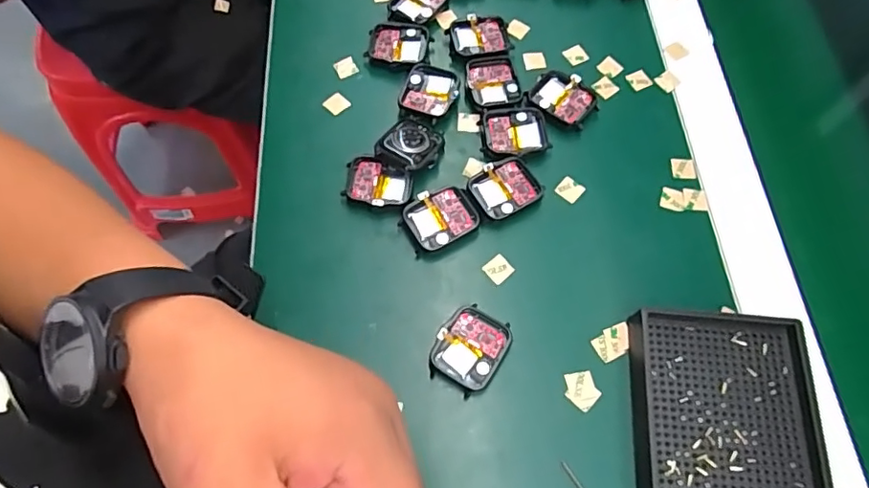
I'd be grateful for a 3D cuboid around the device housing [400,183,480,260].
[{"bbox_3d":[0.004,-0.016,0.357,0.047,0.012,0.035,-27,68,-11],"label":"device housing"}]

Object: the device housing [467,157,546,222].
[{"bbox_3d":[0.046,-0.036,0.365,0.044,0.008,0.037,-26,68,-10],"label":"device housing"}]

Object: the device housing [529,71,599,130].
[{"bbox_3d":[0.092,-0.104,0.397,0.045,0.011,0.035,30,70,14],"label":"device housing"}]

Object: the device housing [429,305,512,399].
[{"bbox_3d":[0.020,0.062,0.323,0.038,0.012,0.045,32,70,14],"label":"device housing"}]

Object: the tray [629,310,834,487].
[{"bbox_3d":[0.157,0.107,0.296,0.094,0.020,0.134,4,66,3],"label":"tray"}]

